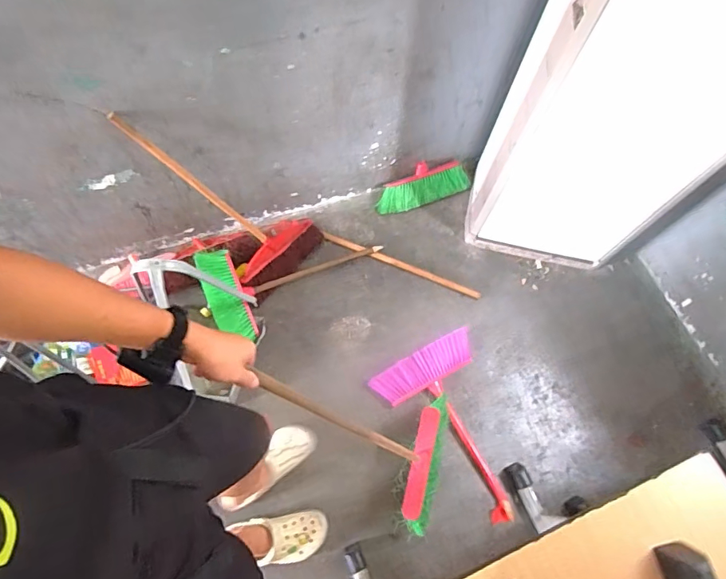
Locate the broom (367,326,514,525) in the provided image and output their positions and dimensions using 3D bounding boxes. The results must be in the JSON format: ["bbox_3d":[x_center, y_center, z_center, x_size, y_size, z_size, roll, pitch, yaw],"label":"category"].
[{"bbox_3d":[0.305,0.420,1.416,0.331,0.080,0.529,-29,72,-13],"label":"broom"}]

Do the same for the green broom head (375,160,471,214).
[{"bbox_3d":[0.221,-0.379,1.730,0.373,0.094,0.116,-20,70,-10],"label":"green broom head"}]

